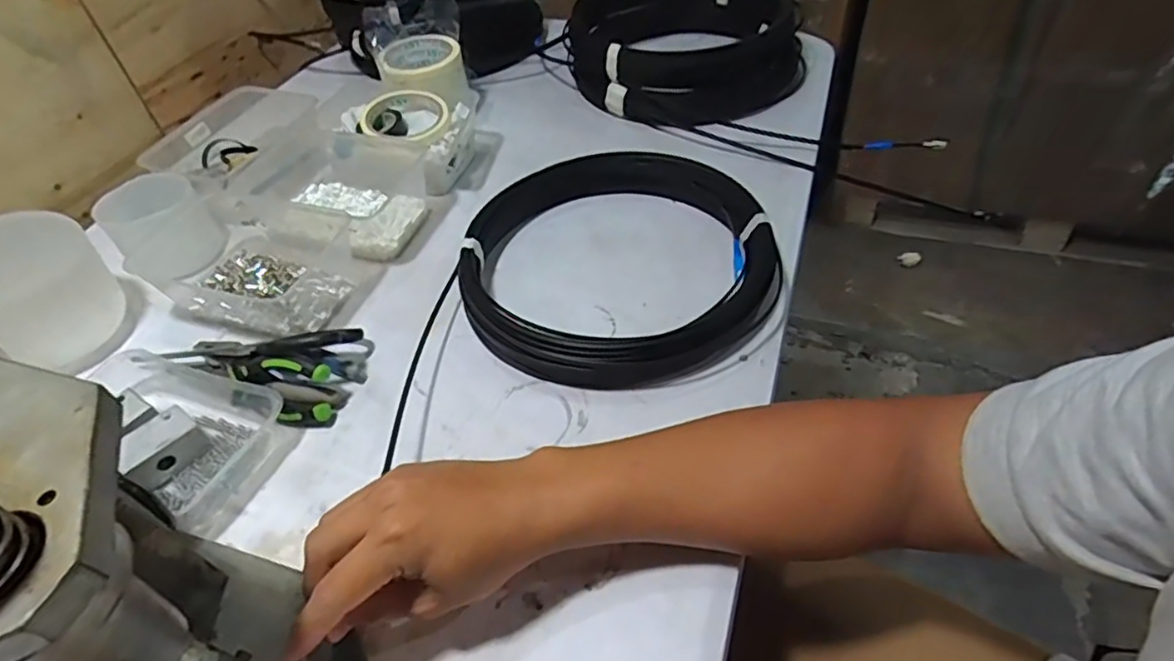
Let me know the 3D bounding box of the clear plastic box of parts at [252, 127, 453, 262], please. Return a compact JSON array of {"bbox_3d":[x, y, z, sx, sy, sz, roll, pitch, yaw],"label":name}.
[{"bbox_3d":[-0.273,-0.153,0.673,0.234,0.070,0.141,21,52,23],"label":"clear plastic box of parts"}]

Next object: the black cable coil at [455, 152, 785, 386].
[{"bbox_3d":[0.025,-0.065,0.570,0.273,0.052,0.262,-3,47,3],"label":"black cable coil"}]

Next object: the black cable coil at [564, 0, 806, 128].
[{"bbox_3d":[0.133,-0.388,0.841,0.288,0.101,0.348,1,47,7],"label":"black cable coil"}]

